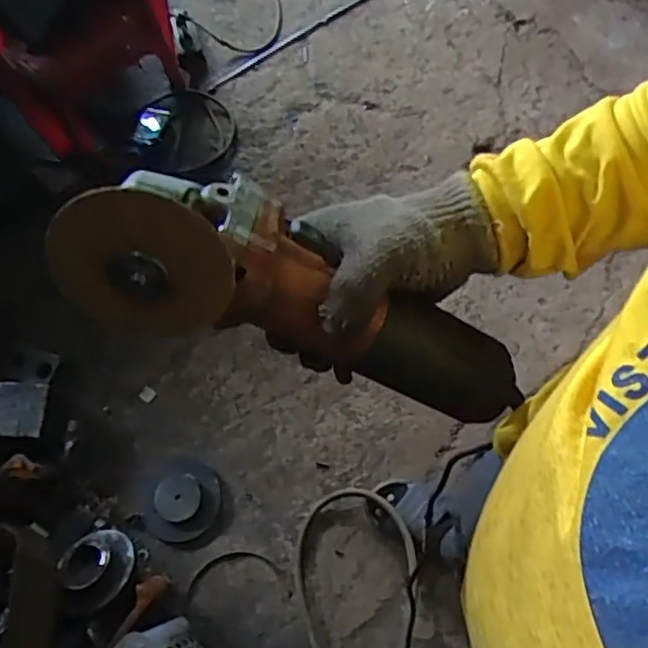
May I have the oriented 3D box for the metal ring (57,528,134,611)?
[{"bbox_3d":[-0.368,0.392,1.056,0.121,0.057,0.121,-7,31,4],"label":"metal ring"}]

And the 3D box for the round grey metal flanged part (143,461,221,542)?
[{"bbox_3d":[-0.260,0.323,1.197,0.131,0.028,0.137,0,69,0],"label":"round grey metal flanged part"}]

